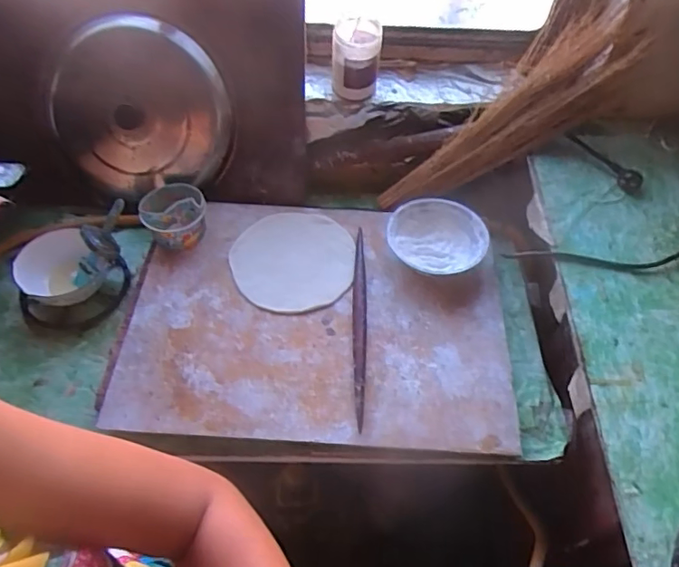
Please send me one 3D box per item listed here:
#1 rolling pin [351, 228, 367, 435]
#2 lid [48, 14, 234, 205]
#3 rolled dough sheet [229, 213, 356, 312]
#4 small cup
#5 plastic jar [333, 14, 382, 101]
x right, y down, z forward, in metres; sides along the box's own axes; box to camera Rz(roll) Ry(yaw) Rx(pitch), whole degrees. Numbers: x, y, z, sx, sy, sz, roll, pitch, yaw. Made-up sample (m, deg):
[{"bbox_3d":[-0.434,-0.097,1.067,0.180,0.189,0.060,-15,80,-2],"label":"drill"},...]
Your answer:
[{"bbox_3d":[0.031,0.054,0.829,0.022,0.019,0.340,0,53,2],"label":"rolling pin"},{"bbox_3d":[-0.358,-0.300,0.935,0.308,0.287,0.078,-12,17,1],"label":"lid"},{"bbox_3d":[-0.078,-0.043,0.908,0.202,0.009,0.201,3,55,2],"label":"rolled dough sheet"},{"bbox_3d":[-0.279,-0.114,0.911,0.101,0.055,0.104,-1,53,1],"label":"small cup"},{"bbox_3d":[0.030,-0.387,0.938,0.080,0.129,0.083,-1,53,1],"label":"plastic jar"}]

